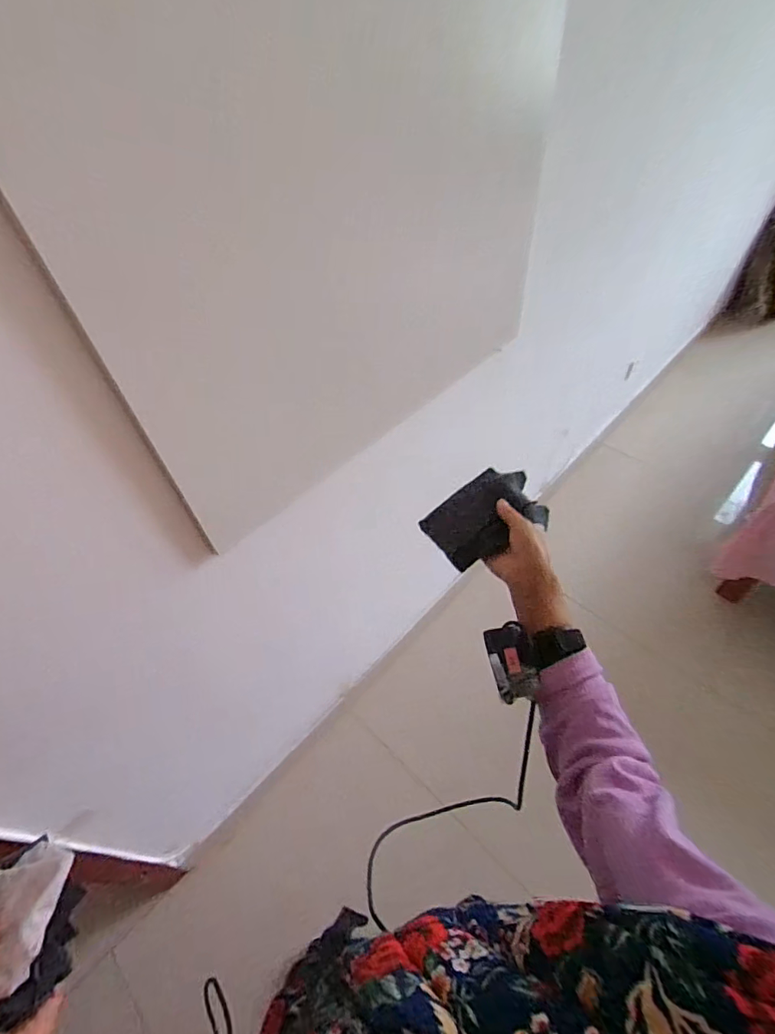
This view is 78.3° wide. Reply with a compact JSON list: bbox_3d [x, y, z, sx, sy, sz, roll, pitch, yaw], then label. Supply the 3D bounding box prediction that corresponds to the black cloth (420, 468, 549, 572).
[{"bbox_3d":[0.134,-0.003,0.626,0.150,0.054,0.109,-23,56,-16],"label":"black cloth"}]

